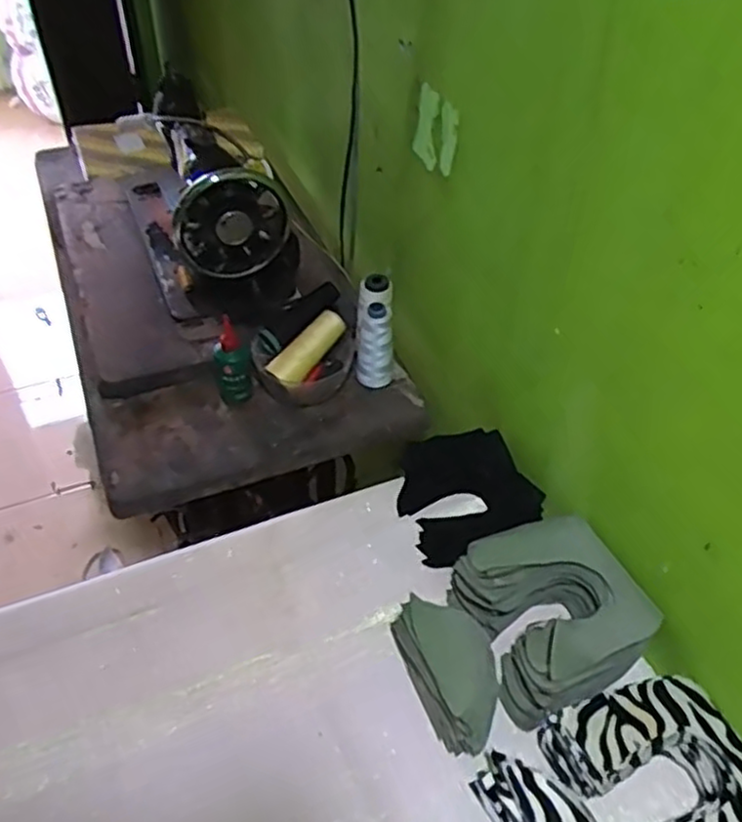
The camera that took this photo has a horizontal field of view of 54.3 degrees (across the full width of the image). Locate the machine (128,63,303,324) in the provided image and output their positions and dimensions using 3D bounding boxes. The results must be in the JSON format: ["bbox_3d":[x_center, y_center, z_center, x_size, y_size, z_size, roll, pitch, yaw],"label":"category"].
[{"bbox_3d":[-0.243,-0.314,1.024,0.167,0.238,0.435,-16,49,-17],"label":"machine"}]

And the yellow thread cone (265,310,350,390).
[{"bbox_3d":[-0.073,-0.074,0.873,0.114,0.043,0.042,-45,59,-6],"label":"yellow thread cone"}]

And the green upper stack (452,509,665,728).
[{"bbox_3d":[0.167,0.183,0.657,0.146,0.058,0.161,-15,49,-16],"label":"green upper stack"}]

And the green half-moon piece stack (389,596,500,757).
[{"bbox_3d":[0.069,0.216,0.610,0.058,0.065,0.127,-14,48,-15],"label":"green half-moon piece stack"}]

